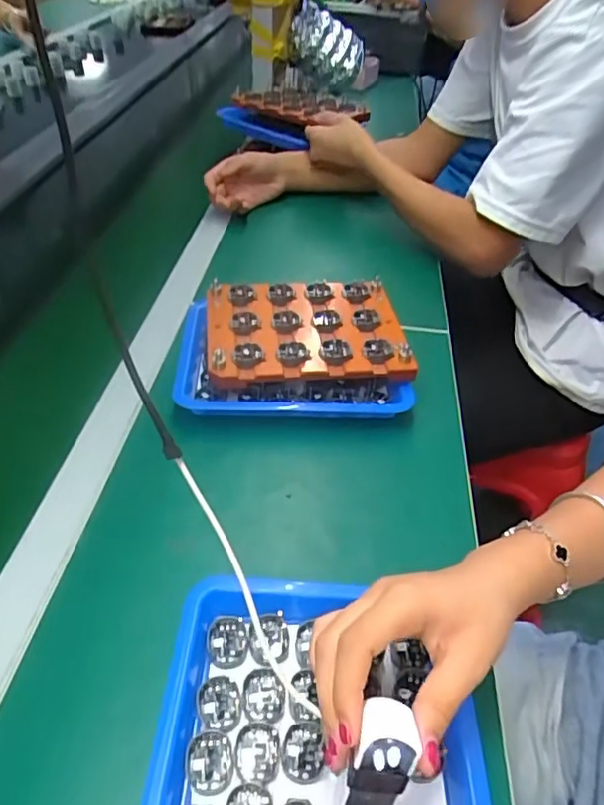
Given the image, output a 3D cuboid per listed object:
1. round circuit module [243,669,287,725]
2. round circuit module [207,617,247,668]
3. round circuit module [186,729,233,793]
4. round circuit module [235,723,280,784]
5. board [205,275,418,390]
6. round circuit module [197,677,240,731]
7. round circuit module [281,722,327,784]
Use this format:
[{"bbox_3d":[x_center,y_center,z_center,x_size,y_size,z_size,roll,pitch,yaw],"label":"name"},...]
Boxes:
[{"bbox_3d":[-0.023,0.171,0.335,0.025,0.004,0.030,-5,43,0],"label":"round circuit module"},{"bbox_3d":[-0.047,0.149,0.356,0.025,0.004,0.029,-6,43,-1],"label":"round circuit module"},{"bbox_3d":[-0.050,0.194,0.309,0.024,0.008,0.029,-7,43,-2],"label":"round circuit module"},{"bbox_3d":[-0.024,0.193,0.314,0.023,0.004,0.028,-5,43,0],"label":"round circuit module"},{"bbox_3d":[0.004,-0.074,0.558,0.188,0.031,0.144,-5,43,0],"label":"board"},{"bbox_3d":[-0.048,0.174,0.331,0.024,0.006,0.029,-6,43,-1],"label":"round circuit module"},{"bbox_3d":[0.000,0.193,0.315,0.023,0.004,0.028,-7,43,-2],"label":"round circuit module"}]

